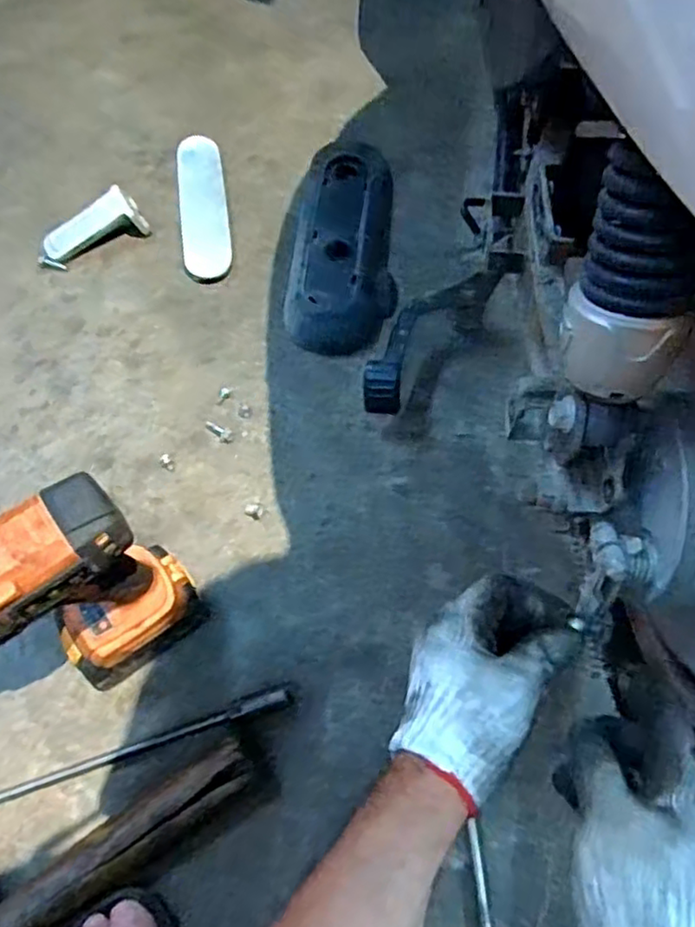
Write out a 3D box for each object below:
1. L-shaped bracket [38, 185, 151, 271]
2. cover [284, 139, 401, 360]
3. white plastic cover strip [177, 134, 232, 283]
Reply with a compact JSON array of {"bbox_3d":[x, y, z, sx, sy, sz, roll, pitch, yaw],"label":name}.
[{"bbox_3d":[-0.289,-0.258,0.756,0.122,0.044,0.047,-30,68,-3],"label":"L-shaped bracket"},{"bbox_3d":[0.003,-0.264,0.769,0.114,0.038,0.321,7,63,1],"label":"cover"},{"bbox_3d":[-0.169,-0.302,0.787,0.053,0.016,0.216,-7,64,-6],"label":"white plastic cover strip"}]

